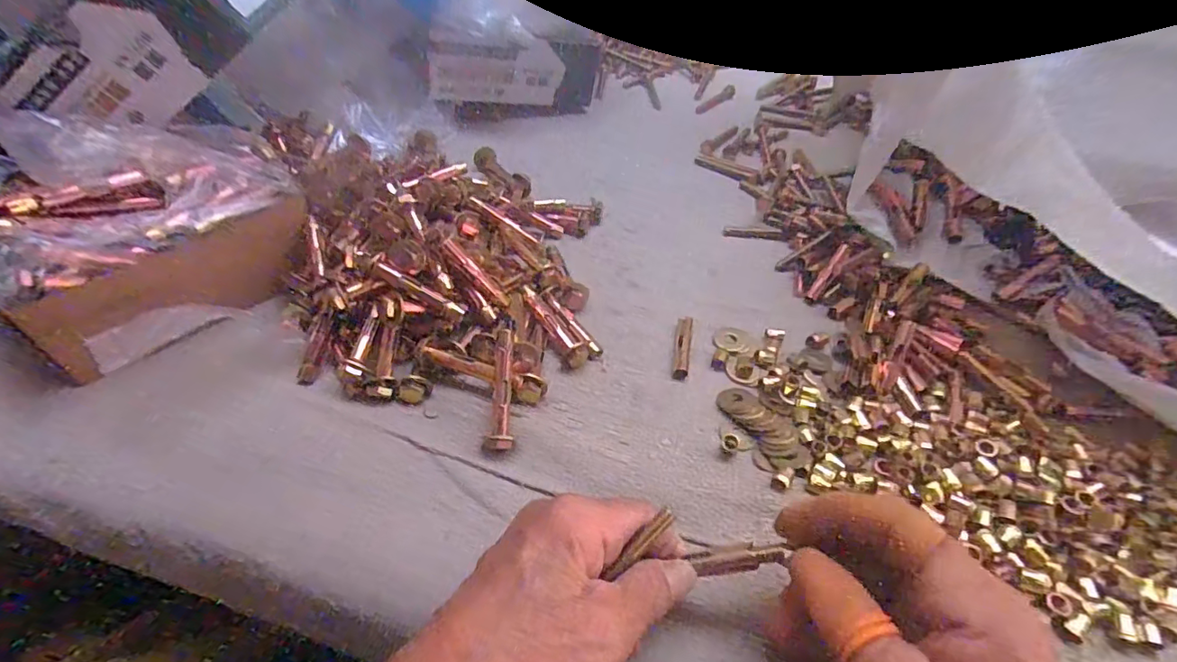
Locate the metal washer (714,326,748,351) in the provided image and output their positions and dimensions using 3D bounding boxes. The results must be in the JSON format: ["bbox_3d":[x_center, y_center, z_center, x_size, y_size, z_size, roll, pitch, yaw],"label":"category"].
[{"bbox_3d":[0.094,0.005,0.350,0.022,0.004,0.023,0,38,0],"label":"metal washer"}]

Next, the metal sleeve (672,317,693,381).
[{"bbox_3d":[0.061,0.011,0.342,0.010,0.010,0.044,9,46,7],"label":"metal sleeve"}]

